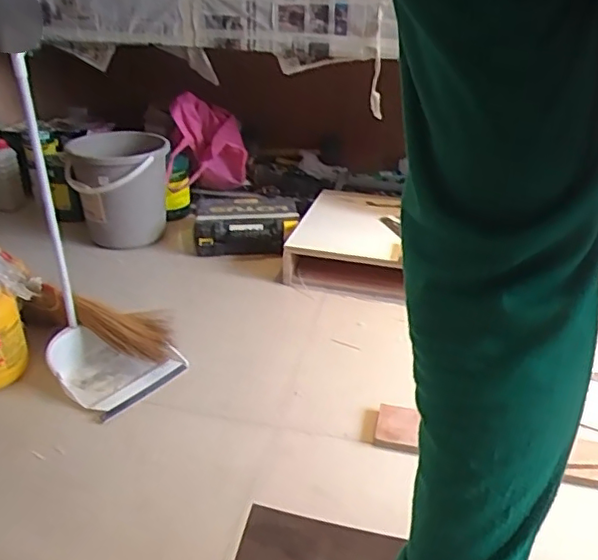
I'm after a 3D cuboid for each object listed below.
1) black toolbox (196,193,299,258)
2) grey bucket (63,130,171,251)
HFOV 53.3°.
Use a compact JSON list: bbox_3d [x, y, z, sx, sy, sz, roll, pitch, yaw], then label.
[{"bbox_3d":[-0.165,-0.167,1.888,0.316,0.149,0.290,-3,28,-8],"label":"black toolbox"},{"bbox_3d":[-0.559,-0.273,1.826,0.292,0.299,0.264,8,29,13],"label":"grey bucket"}]

